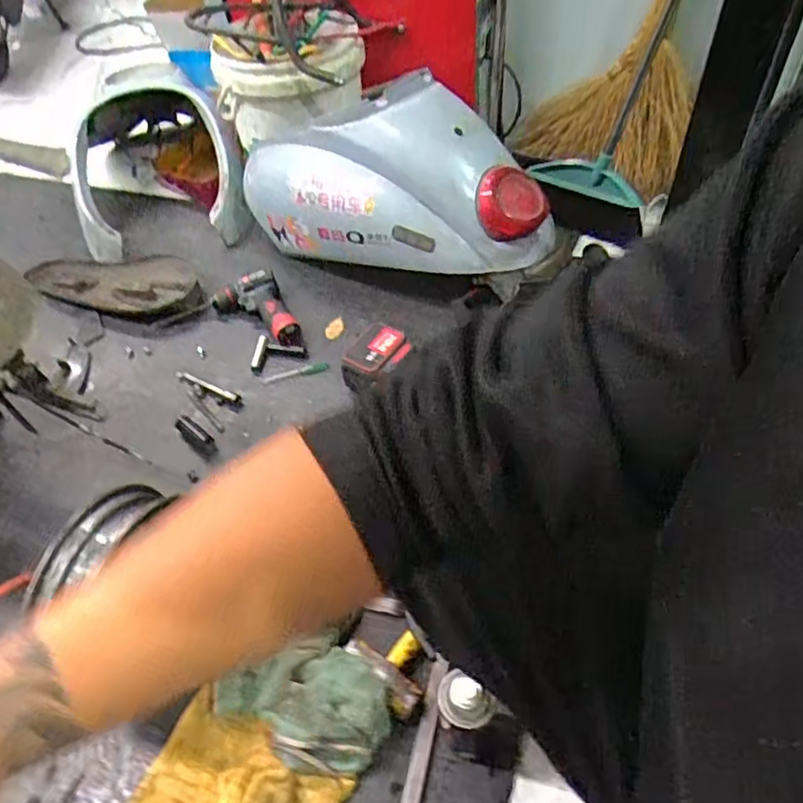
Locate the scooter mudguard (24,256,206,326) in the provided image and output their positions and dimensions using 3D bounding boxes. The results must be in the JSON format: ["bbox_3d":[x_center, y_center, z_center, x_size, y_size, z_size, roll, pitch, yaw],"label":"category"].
[{"bbox_3d":[-0.570,-0.246,1.296,0.362,0.052,0.159,12,52,15],"label":"scooter mudguard"}]

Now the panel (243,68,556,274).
[{"bbox_3d":[-0.038,-0.397,1.164,0.630,0.276,0.185,22,55,22],"label":"panel"}]

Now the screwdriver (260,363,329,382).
[{"bbox_3d":[-0.195,-0.053,1.157,0.122,0.013,0.023,-12,50,-5],"label":"screwdriver"}]

